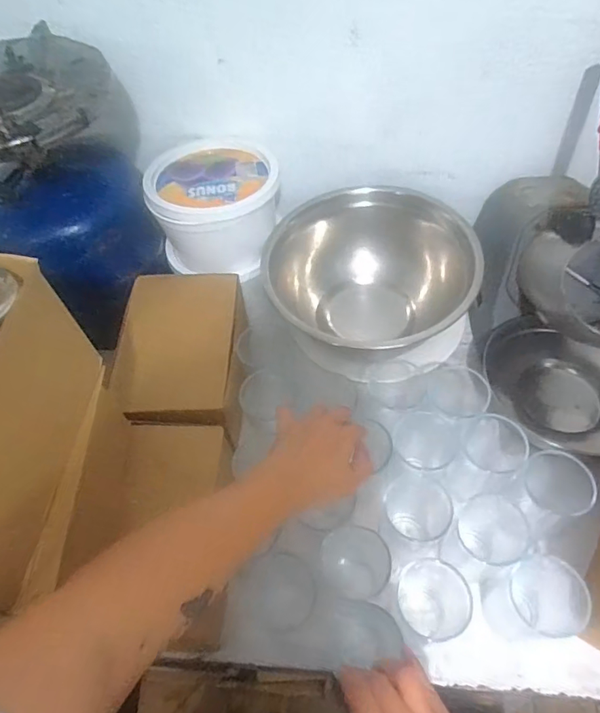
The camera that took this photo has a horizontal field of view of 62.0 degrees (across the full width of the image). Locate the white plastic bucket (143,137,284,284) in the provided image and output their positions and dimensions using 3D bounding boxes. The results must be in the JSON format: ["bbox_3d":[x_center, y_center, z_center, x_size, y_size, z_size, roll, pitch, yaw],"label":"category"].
[{"bbox_3d":[-0.107,-0.198,0.661,0.159,0.103,0.146,-2,56,3],"label":"white plastic bucket"}]

